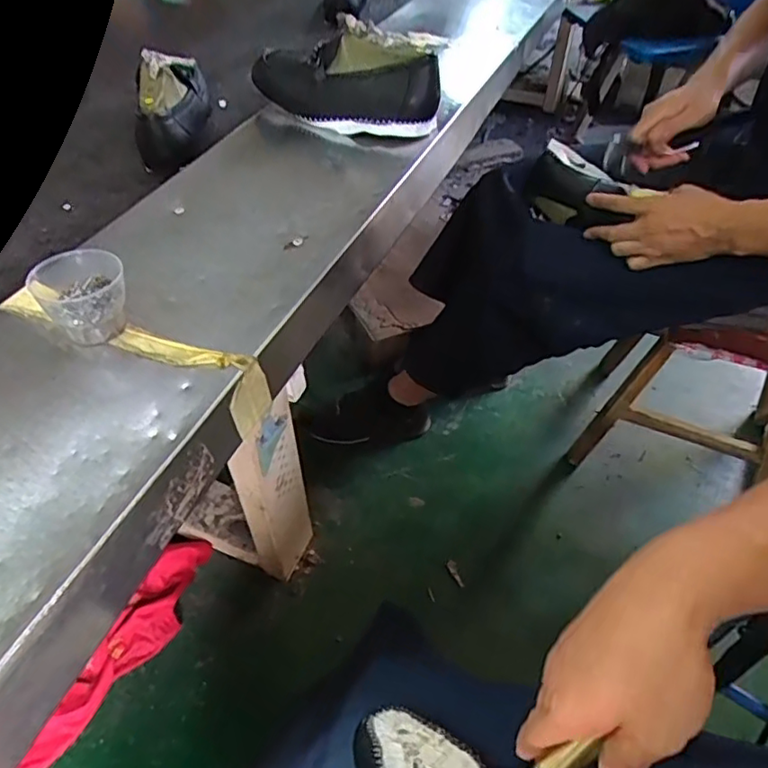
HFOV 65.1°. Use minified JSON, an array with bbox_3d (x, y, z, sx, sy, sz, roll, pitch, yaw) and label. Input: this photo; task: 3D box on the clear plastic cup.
[{"bbox_3d":[-0.223,-0.064,0.451,0.061,0.051,0.058,-1,48,1],"label":"clear plastic cup"}]

